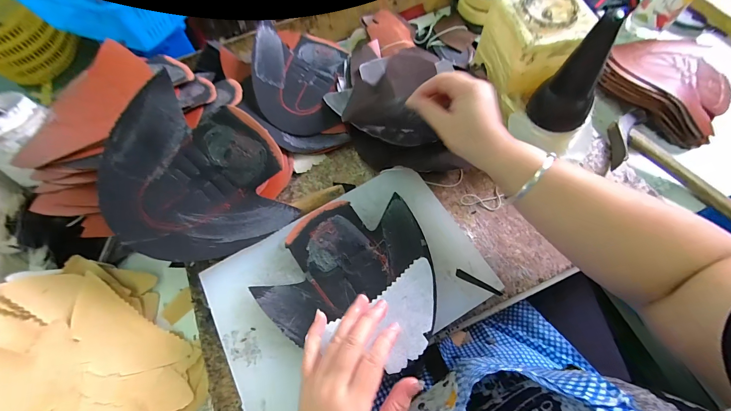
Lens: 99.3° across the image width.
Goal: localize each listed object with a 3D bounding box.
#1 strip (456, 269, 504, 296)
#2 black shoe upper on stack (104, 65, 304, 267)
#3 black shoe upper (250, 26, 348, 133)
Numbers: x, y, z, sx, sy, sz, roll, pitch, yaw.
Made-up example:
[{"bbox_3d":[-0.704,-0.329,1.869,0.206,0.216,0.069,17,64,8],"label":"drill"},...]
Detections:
[{"bbox_3d":[0.125,0.085,0.343,0.052,0.004,0.007,25,70,13],"label":"strip"},{"bbox_3d":[-0.189,-0.028,0.341,0.179,0.189,0.014,-27,23,-11],"label":"black shoe upper on stack"},{"bbox_3d":[-0.100,-0.194,0.486,0.141,0.027,0.172,-6,81,-20],"label":"black shoe upper"}]

